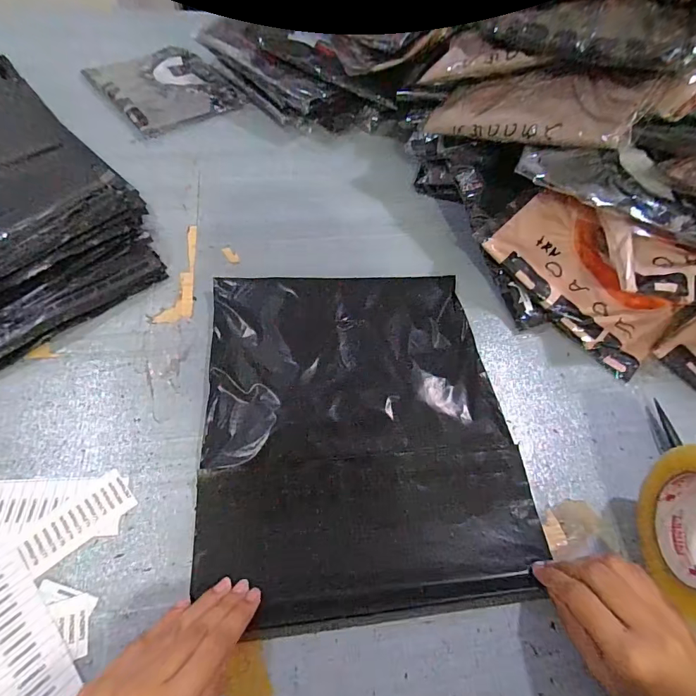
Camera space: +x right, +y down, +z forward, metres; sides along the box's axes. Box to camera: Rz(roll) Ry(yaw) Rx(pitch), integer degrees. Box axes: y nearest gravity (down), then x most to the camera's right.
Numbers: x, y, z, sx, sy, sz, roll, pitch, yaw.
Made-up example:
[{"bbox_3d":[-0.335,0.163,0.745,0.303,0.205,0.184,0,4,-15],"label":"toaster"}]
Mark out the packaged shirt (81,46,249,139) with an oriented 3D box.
[{"bbox_3d":[-0.296,-0.421,0.666,0.182,0.023,0.220,-32,65,-24],"label":"packaged shirt"}]

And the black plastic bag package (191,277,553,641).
[{"bbox_3d":[0.010,0.060,0.372,0.270,0.025,0.310,-3,57,-7],"label":"black plastic bag package"}]

